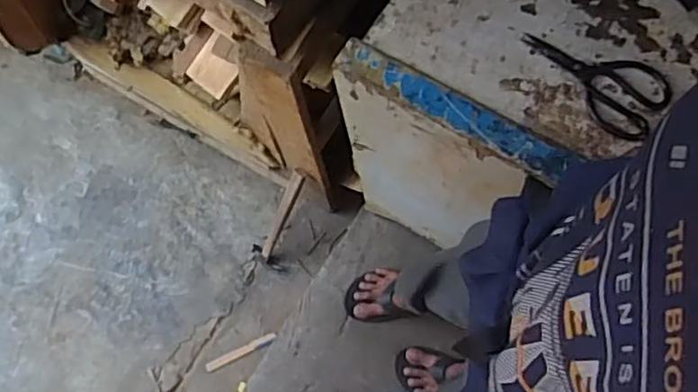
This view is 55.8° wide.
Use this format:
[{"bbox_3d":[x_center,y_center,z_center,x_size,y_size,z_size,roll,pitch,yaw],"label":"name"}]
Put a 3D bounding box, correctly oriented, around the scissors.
[{"bbox_3d":[0.314,-0.156,0.865,0.197,0.011,0.108,35,77,11],"label":"scissors"}]

